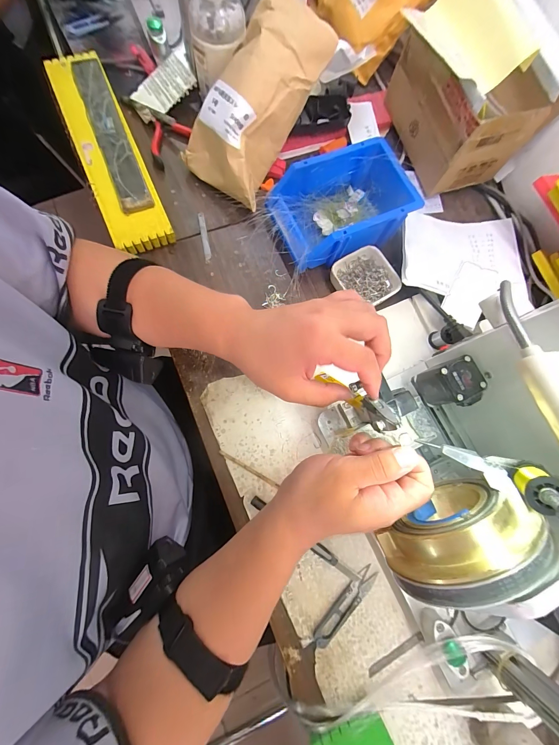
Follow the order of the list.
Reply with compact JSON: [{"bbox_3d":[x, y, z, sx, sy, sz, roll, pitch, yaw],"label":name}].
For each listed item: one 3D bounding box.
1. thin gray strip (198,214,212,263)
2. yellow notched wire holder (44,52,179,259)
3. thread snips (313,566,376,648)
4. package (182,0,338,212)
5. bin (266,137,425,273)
[{"bbox_3d":[-0.111,-0.199,0.440,0.010,0.004,0.084,-11,79,-7],"label":"thin gray strip"},{"bbox_3d":[-0.260,-0.333,0.451,0.085,0.039,0.352,-23,81,-10],"label":"yellow notched wire holder"},{"bbox_3d":[0.079,0.278,0.353,0.021,0.015,0.100,45,78,5],"label":"thread snips"},{"bbox_3d":[-0.028,-0.351,0.405,0.124,0.085,0.219,46,115,7],"label":"package"},{"bbox_3d":[0.086,-0.230,0.420,0.189,0.067,0.126,-22,81,-9],"label":"bin"}]

